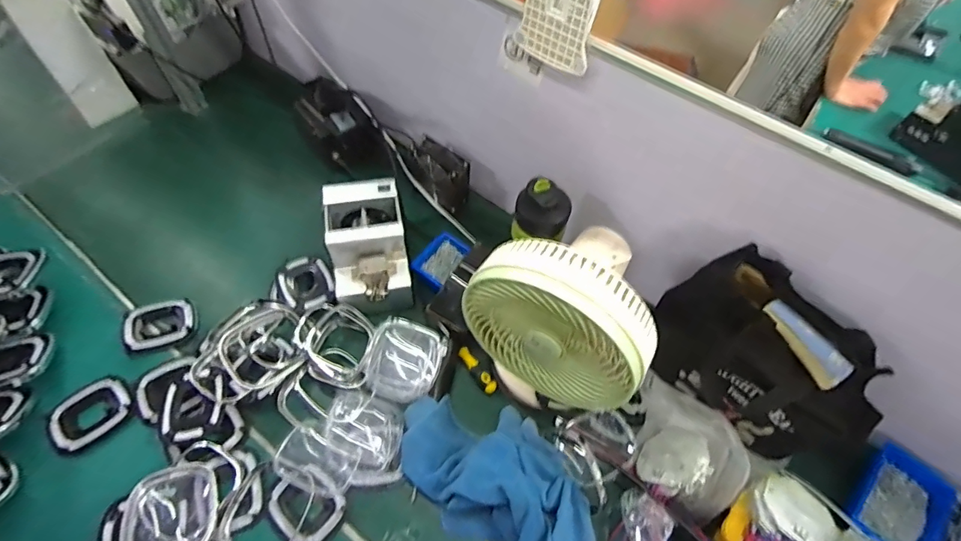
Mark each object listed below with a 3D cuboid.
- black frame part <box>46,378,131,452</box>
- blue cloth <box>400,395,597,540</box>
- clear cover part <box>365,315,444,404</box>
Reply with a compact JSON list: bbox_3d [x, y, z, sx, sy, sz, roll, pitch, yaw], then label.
[{"bbox_3d":[-0.593,0.213,0.690,0.090,0.015,0.104,37,63,18],"label":"black frame part"},{"bbox_3d":[0.022,0.290,0.637,0.179,0.068,0.309,-36,67,-23],"label":"blue cloth"},{"bbox_3d":[-0.118,0.146,0.721,0.107,0.066,0.116,18,59,7],"label":"clear cover part"}]

